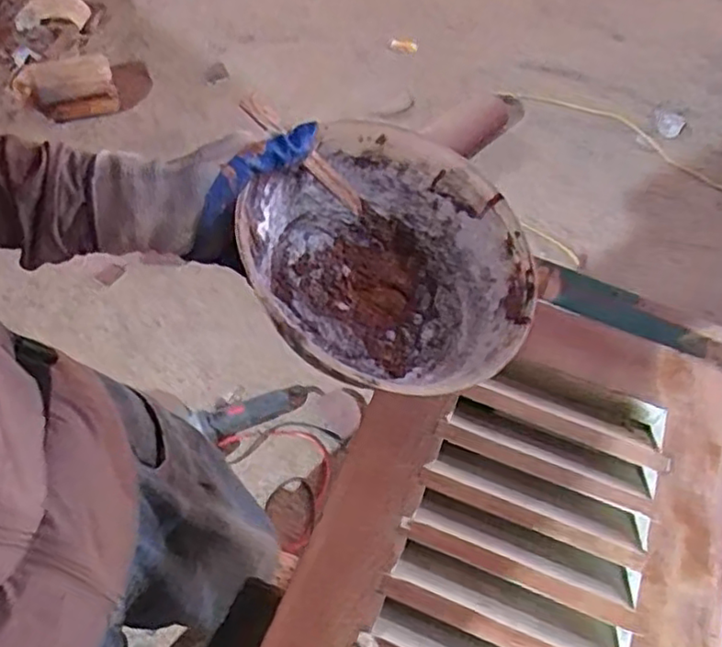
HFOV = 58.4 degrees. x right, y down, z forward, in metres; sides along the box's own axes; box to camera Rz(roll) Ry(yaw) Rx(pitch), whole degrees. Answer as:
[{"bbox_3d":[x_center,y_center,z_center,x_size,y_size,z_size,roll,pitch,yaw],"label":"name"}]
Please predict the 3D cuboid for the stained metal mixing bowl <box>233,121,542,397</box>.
[{"bbox_3d":[0.027,-0.050,0.471,0.195,0.097,0.166,17,56,8],"label":"stained metal mixing bowl"}]

